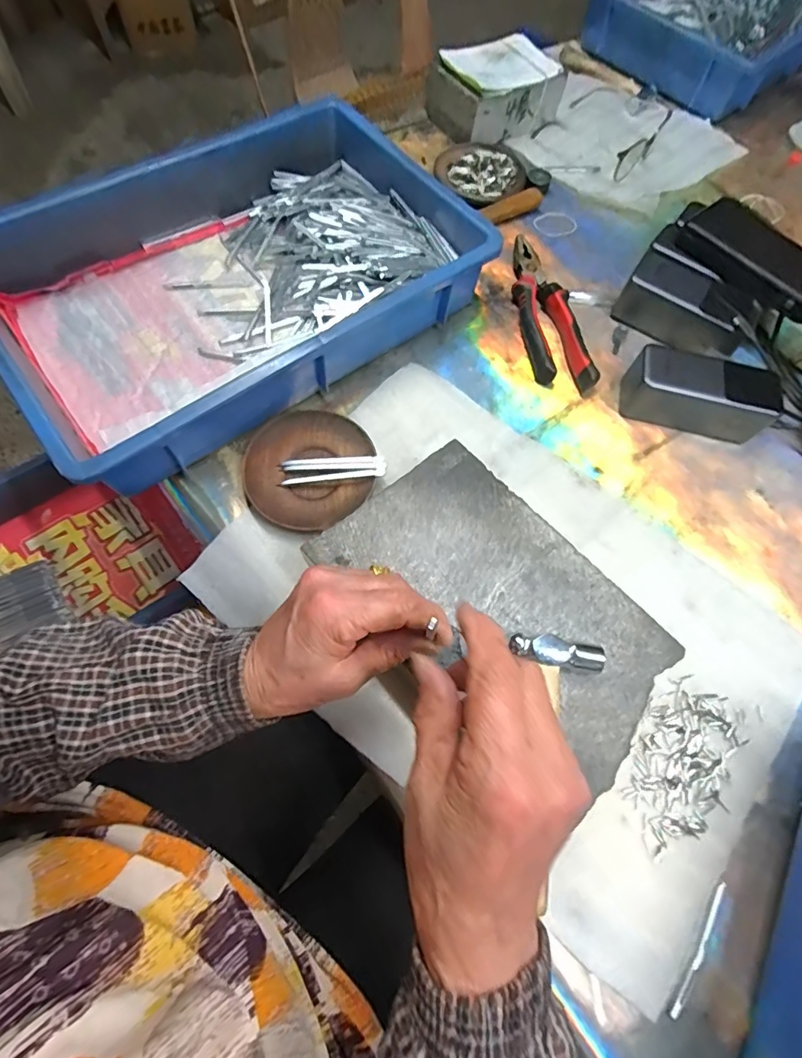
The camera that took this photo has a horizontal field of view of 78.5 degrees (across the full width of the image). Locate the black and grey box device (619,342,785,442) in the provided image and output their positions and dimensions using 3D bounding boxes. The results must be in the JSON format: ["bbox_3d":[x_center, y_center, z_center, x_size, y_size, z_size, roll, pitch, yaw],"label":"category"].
[{"bbox_3d":[0.284,-0.128,0.472,0.130,0.053,0.058,9,67,0],"label":"black and grey box device"}]

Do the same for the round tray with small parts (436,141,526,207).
[{"bbox_3d":[0.107,-0.449,0.618,0.114,0.010,0.117,1,67,-3],"label":"round tray with small parts"}]

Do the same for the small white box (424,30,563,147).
[{"bbox_3d":[0.128,-0.579,0.644,0.161,0.064,0.100,-30,72,-15],"label":"small white box"}]

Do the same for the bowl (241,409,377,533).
[{"bbox_3d":[-0.082,-0.054,0.436,0.111,0.017,0.107,1,67,-3],"label":"bowl"}]

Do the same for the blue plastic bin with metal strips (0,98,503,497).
[{"bbox_3d":[-0.151,-0.241,0.478,0.430,0.084,0.283,-35,73,-16],"label":"blue plastic bin with metal strips"}]

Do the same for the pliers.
[{"bbox_3d":[0.154,-0.234,0.526,0.059,0.024,0.204,-8,68,-7],"label":"pliers"}]

